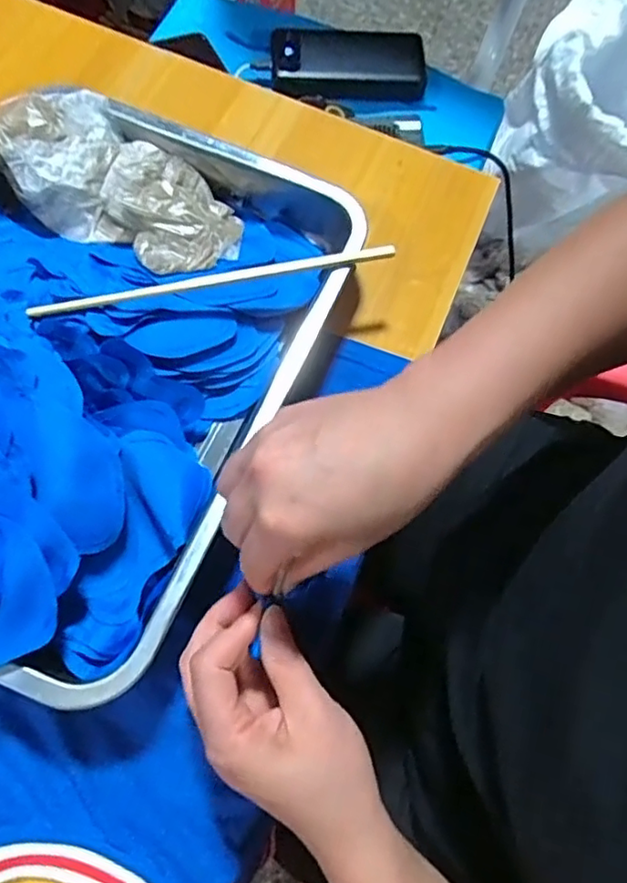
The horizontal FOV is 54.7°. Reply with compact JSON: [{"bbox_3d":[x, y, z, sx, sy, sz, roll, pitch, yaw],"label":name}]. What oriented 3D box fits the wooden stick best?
[{"bbox_3d":[-0.057,-0.098,0.370,0.220,0.007,0.006,-11,71,-9],"label":"wooden stick"}]

